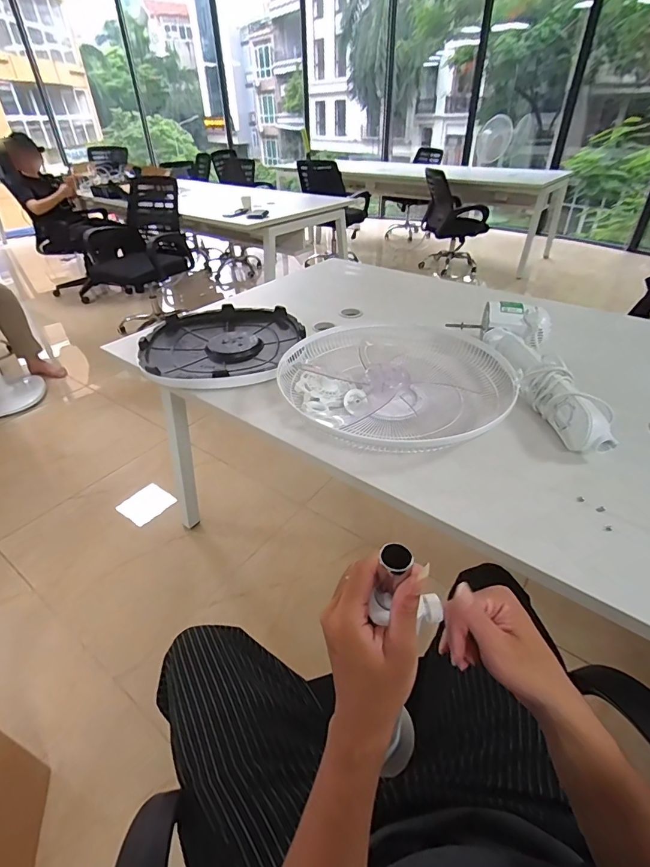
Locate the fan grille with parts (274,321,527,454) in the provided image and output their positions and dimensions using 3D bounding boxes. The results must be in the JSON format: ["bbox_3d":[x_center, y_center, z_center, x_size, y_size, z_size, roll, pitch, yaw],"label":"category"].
[{"bbox_3d":[0.140,-0.108,0.837,0.418,0.068,0.440,0,37,0],"label":"fan grille with parts"}]

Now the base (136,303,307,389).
[{"bbox_3d":[-0.250,-0.221,1.028,0.384,0.037,0.421,3,38,4],"label":"base"}]

